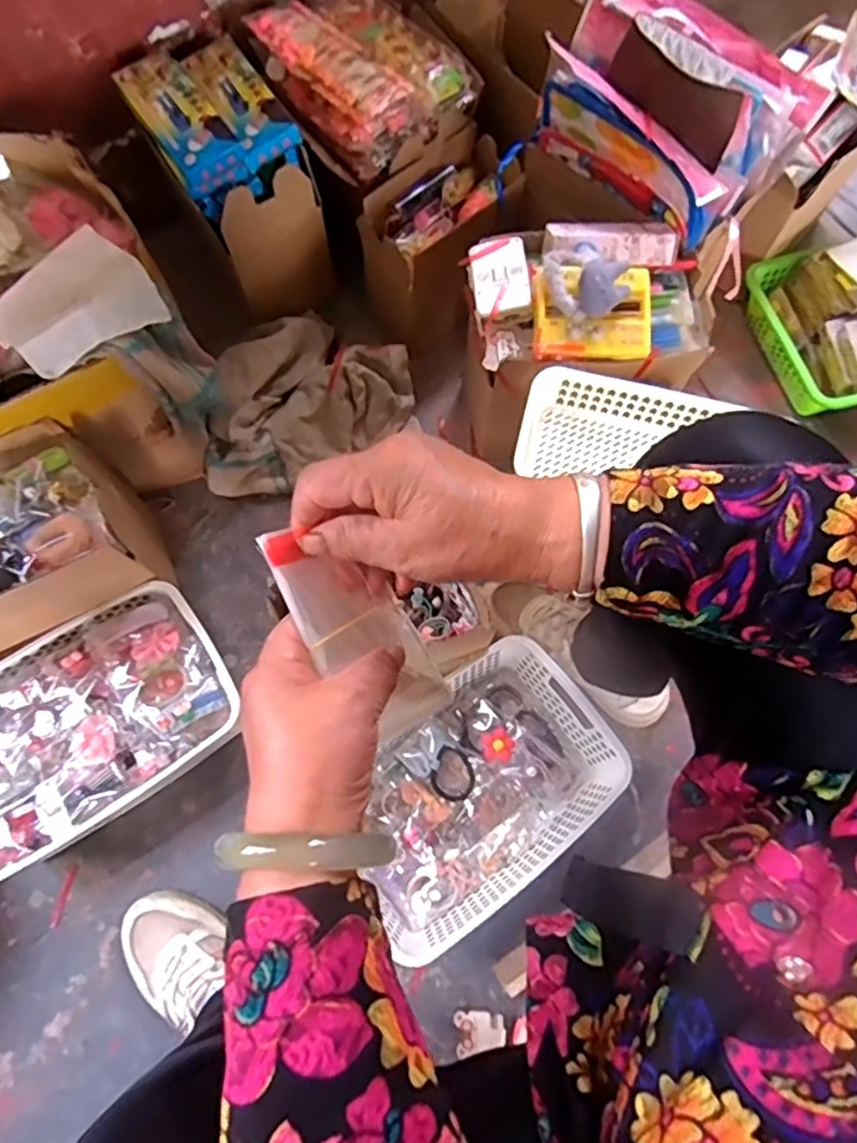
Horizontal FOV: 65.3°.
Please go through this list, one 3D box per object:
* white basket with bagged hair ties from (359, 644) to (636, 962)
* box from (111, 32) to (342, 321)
[{"bbox_3d":[0.048,0.227,0.699,0.278,0.082,0.195,-38,75,-13],"label":"white basket with bagged hair ties"},{"bbox_3d":[-0.239,-0.478,0.839,0.146,0.222,0.213,-31,73,-12],"label":"box"}]

